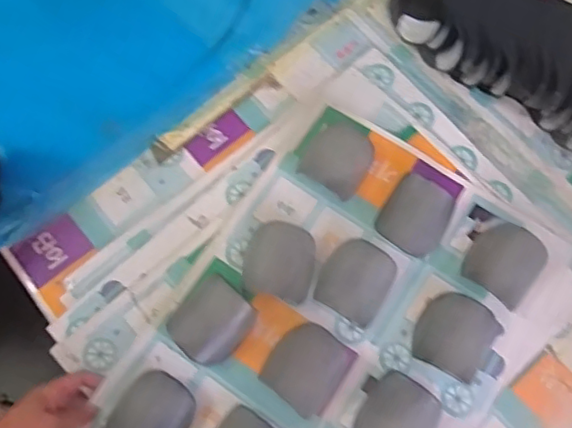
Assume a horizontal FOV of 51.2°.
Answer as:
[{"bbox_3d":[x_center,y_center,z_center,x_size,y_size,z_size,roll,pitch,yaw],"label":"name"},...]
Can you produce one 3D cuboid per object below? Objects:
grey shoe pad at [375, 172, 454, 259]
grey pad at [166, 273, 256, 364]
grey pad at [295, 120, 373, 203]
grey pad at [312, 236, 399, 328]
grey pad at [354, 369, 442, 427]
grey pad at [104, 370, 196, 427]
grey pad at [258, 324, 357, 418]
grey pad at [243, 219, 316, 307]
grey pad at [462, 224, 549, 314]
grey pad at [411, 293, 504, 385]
[{"bbox_3d":[0.162,0.002,0.741,0.083,0.038,0.087,27,72,8],"label":"grey shoe pad"},{"bbox_3d":[-0.086,0.129,0.709,0.082,0.017,0.091,42,84,-7],"label":"grey pad"},{"bbox_3d":[0.070,-0.075,0.769,0.079,0.024,0.095,30,72,9],"label":"grey pad"},{"bbox_3d":[0.084,0.080,0.717,0.083,0.044,0.091,27,72,8],"label":"grey pad"},{"bbox_3d":[0.128,0.233,0.670,0.083,0.031,0.090,34,73,10],"label":"grey pad"},{"bbox_3d":[-0.150,0.227,0.668,0.078,0.028,0.091,28,72,8],"label":"grey pad"},{"bbox_3d":[0.025,0.178,0.695,0.085,0.019,0.090,35,73,11],"label":"grey pad"},{"bbox_3d":[-0.008,0.057,0.726,0.082,0.034,0.088,14,70,4],"label":"grey pad"},{"bbox_3d":[0.266,0.061,0.725,0.086,0.038,0.093,40,74,12],"label":"grey pad"},{"bbox_3d":[0.201,0.146,0.701,0.089,0.045,0.088,28,72,9],"label":"grey pad"}]

